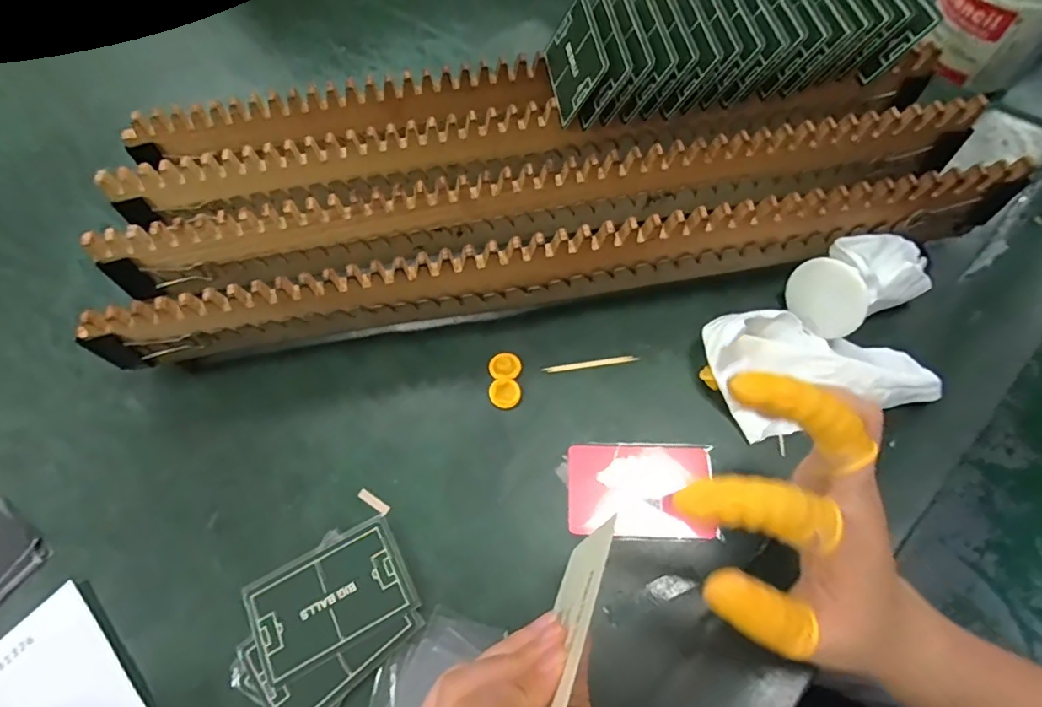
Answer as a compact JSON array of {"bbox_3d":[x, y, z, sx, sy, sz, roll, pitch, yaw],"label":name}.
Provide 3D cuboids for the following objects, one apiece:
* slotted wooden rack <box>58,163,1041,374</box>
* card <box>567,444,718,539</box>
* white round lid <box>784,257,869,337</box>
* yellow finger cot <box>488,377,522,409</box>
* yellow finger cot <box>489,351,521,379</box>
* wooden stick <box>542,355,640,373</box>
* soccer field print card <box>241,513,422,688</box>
[{"bbox_3d":[0.017,-0.065,0.357,0.552,0.082,0.064,-8,63,-1],"label":"slotted wooden rack"},{"bbox_3d":[0.070,0.081,0.322,0.082,0.004,0.054,-2,61,10],"label":"card"},{"bbox_3d":[0.198,-0.037,0.348,0.005,0.049,0.052,-17,67,-26],"label":"white round lid"},{"bbox_3d":[-0.011,0.027,0.356,0.021,0.006,0.020,-1,63,3],"label":"yellow finger cot"},{"bbox_3d":[-0.011,0.008,0.366,0.021,0.006,0.021,-1,63,3],"label":"yellow finger cot"},{"bbox_3d":[0.048,0.007,0.363,0.064,0.004,0.005,-7,63,0],"label":"wooden stick"},{"bbox_3d":[-0.108,0.138,0.306,0.087,0.006,0.057,-28,68,-9],"label":"soccer field print card"}]

